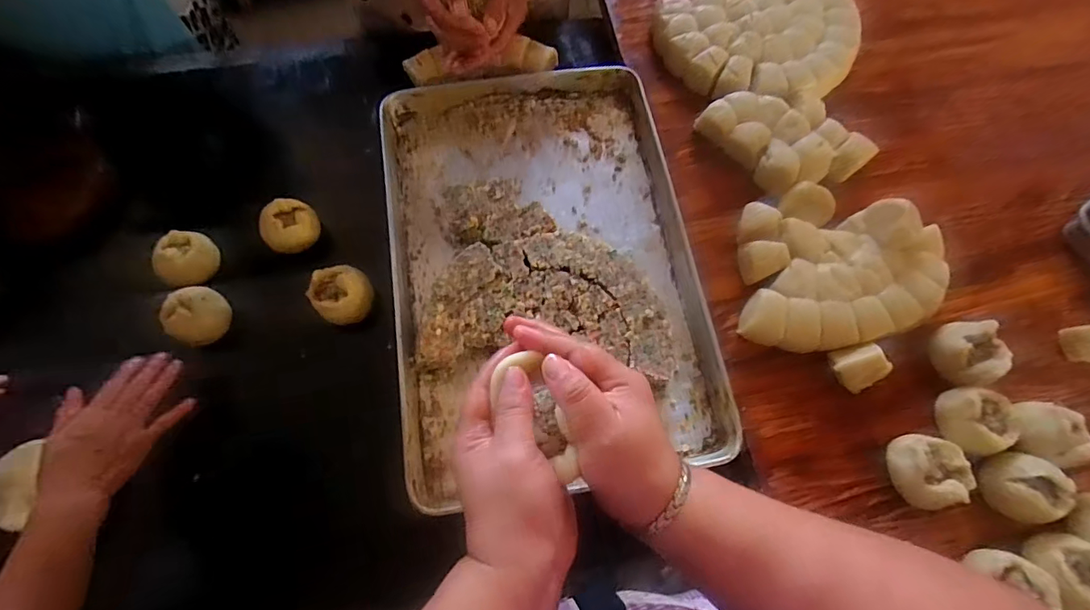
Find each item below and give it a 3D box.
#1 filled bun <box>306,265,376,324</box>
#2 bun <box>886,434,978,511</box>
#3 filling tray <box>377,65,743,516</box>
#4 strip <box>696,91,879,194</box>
[{"bbox_3d":[-0.272,-0.017,0.652,0.076,0.041,0.072,1,68,-1],"label":"filled bun"},{"bbox_3d":[0.430,0.188,0.558,0.063,0.059,0.077,-15,69,-8],"label":"bun"},{"bbox_3d":[-0.007,-0.071,0.686,0.404,0.064,0.623,-9,68,-5],"label":"filling tray"},{"bbox_3d":[0.346,-0.245,0.712,0.149,0.046,0.210,-39,74,-16],"label":"strip"}]

